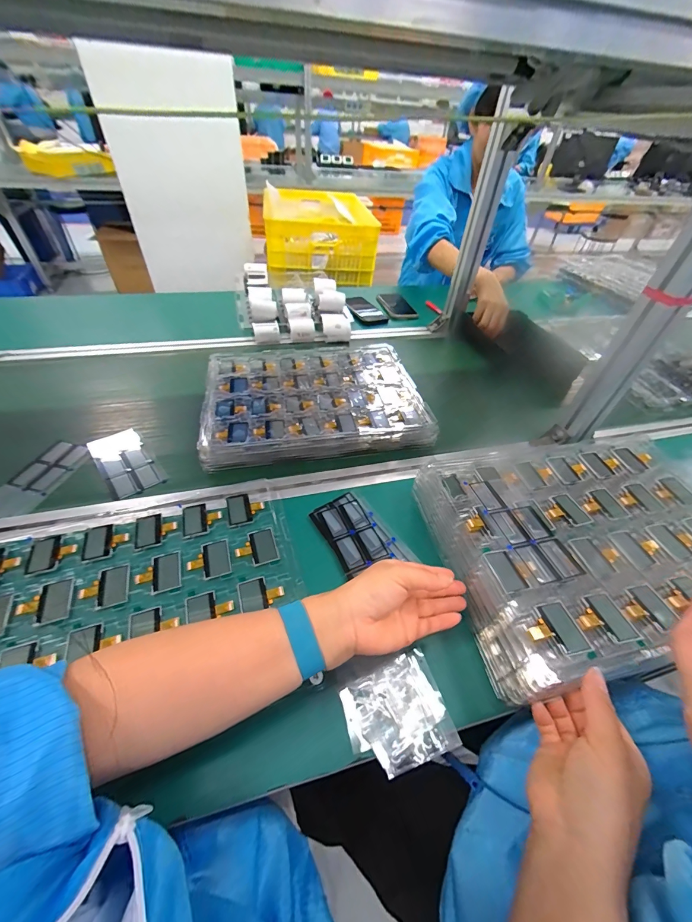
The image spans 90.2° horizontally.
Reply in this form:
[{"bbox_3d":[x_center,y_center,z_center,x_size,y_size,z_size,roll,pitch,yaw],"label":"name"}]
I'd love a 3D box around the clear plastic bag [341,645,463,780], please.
[{"bbox_3d":[0.048,0.237,0.326,0.095,0.010,0.081,-12,49,-16],"label":"clear plastic bag"}]

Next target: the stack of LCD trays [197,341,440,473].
[{"bbox_3d":[-0.057,-0.114,0.620,0.364,0.045,0.280,-6,47,-10],"label":"stack of LCD trays"}]

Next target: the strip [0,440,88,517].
[{"bbox_3d":[-0.446,0.024,0.500,0.069,0.004,0.139,12,47,6],"label":"strip"}]

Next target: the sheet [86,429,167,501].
[{"bbox_3d":[-0.336,0.001,0.524,0.067,0.005,0.149,-31,56,-30],"label":"sheet"}]

